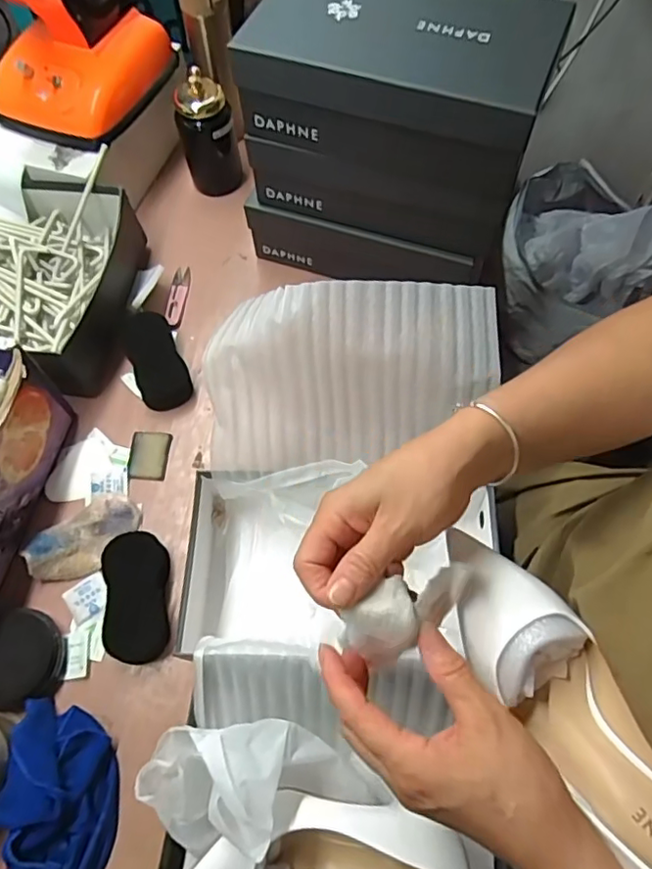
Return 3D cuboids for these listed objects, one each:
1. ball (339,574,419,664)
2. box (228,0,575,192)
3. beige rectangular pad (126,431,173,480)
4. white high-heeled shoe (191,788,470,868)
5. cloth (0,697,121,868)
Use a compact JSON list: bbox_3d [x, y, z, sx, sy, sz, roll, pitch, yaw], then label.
[{"bbox_3d":[0.032,0.109,0.326,0.045,0.031,0.034,-33,68,-13],"label":"ball"},{"bbox_3d":[0.078,-0.377,0.588,0.283,0.098,0.178,20,67,11],"label":"box"},{"bbox_3d":[-0.211,0.024,0.685,0.045,0.004,0.061,3,65,3],"label":"beige rectangular pad"},{"bbox_3d":[-0.006,0.337,0.467,0.230,0.079,0.076,-3,64,0],"label":"white high-heeled shoe"},{"bbox_3d":[-0.240,0.331,0.515,0.090,0.052,0.178,-9,65,-3],"label":"cloth"}]

